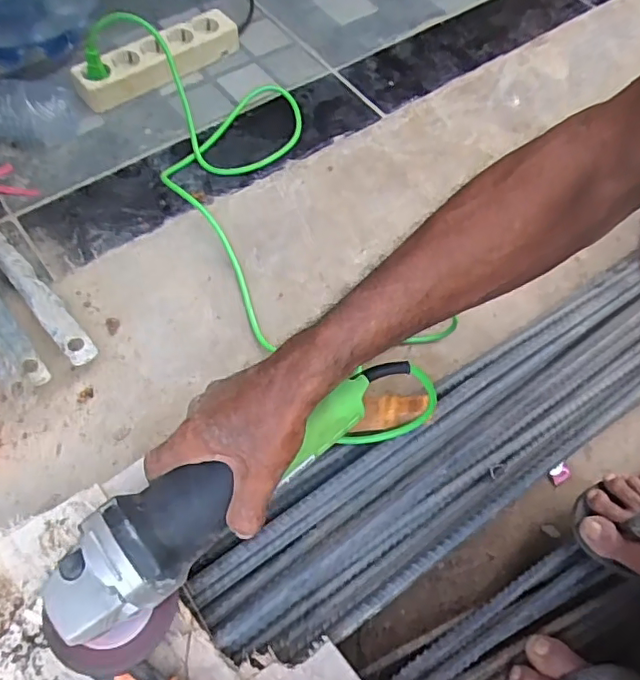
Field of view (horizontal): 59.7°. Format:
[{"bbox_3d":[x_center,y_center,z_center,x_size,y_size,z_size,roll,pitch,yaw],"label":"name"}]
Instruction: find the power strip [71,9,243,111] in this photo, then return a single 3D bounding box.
[{"bbox_3d":[-0.216,-0.379,0.751,0.244,0.044,0.061,-37,70,-21],"label":"power strip"}]

